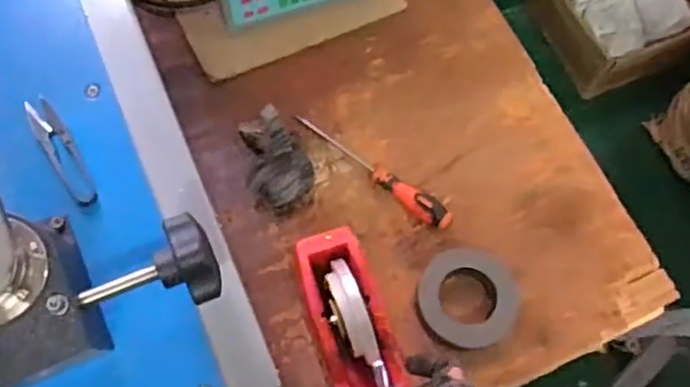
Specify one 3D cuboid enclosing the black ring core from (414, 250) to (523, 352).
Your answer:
[{"bbox_3d":[0.132,0.112,0.699,0.109,0.037,0.110,1,69,-2],"label":"black ring core"}]

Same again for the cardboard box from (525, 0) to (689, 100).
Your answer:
[{"bbox_3d":[0.660,-0.440,1.522,0.338,0.188,0.374,-22,71,-11],"label":"cardboard box"}]

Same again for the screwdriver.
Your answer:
[{"bbox_3d":[0.029,-0.027,0.753,0.218,0.032,0.024,35,71,11],"label":"screwdriver"}]

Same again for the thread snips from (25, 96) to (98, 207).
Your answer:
[{"bbox_3d":[-0.225,-0.034,0.516,0.023,0.015,0.097,-32,73,-14],"label":"thread snips"}]

